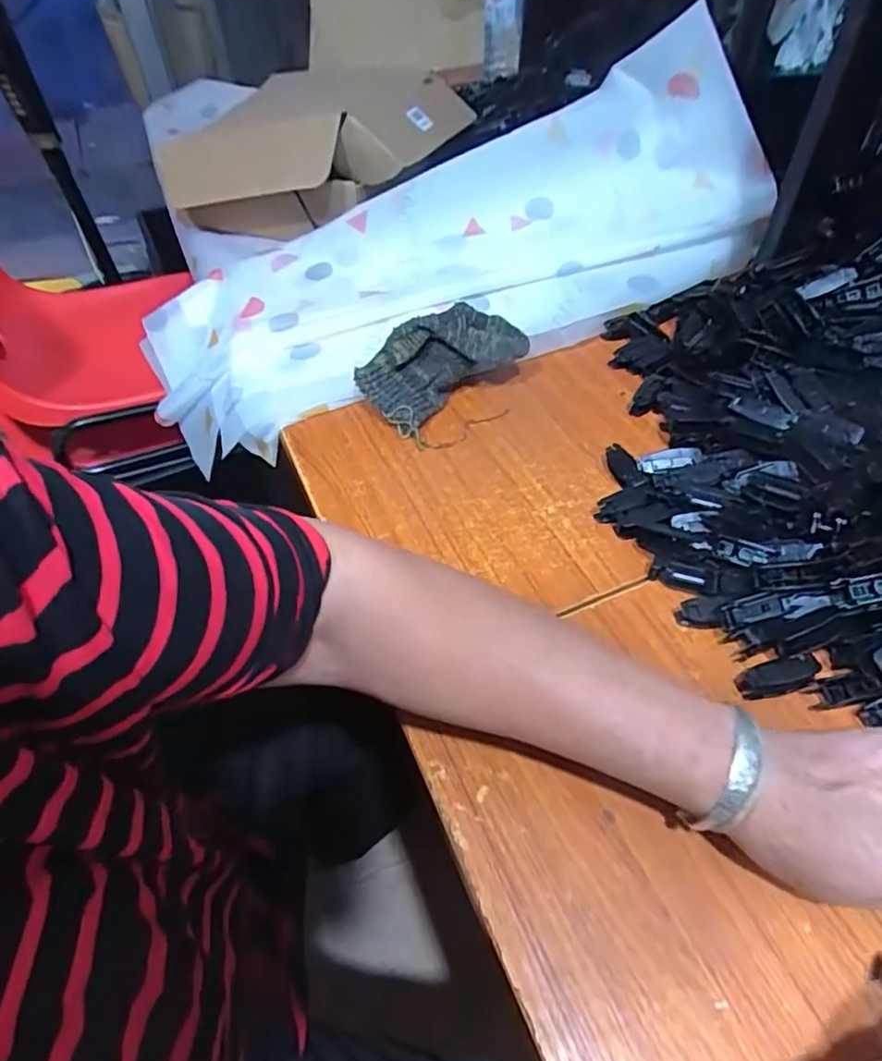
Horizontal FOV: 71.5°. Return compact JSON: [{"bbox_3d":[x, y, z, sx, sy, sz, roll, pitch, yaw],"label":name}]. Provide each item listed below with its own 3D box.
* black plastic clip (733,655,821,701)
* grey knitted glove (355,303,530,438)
[{"bbox_3d":[0.209,0.091,0.379,0.048,0.014,0.019,-23,50,14],"label":"black plastic clip"},{"bbox_3d":[0.003,-0.151,0.550,0.147,0.072,0.065,-29,55,-20],"label":"grey knitted glove"}]

